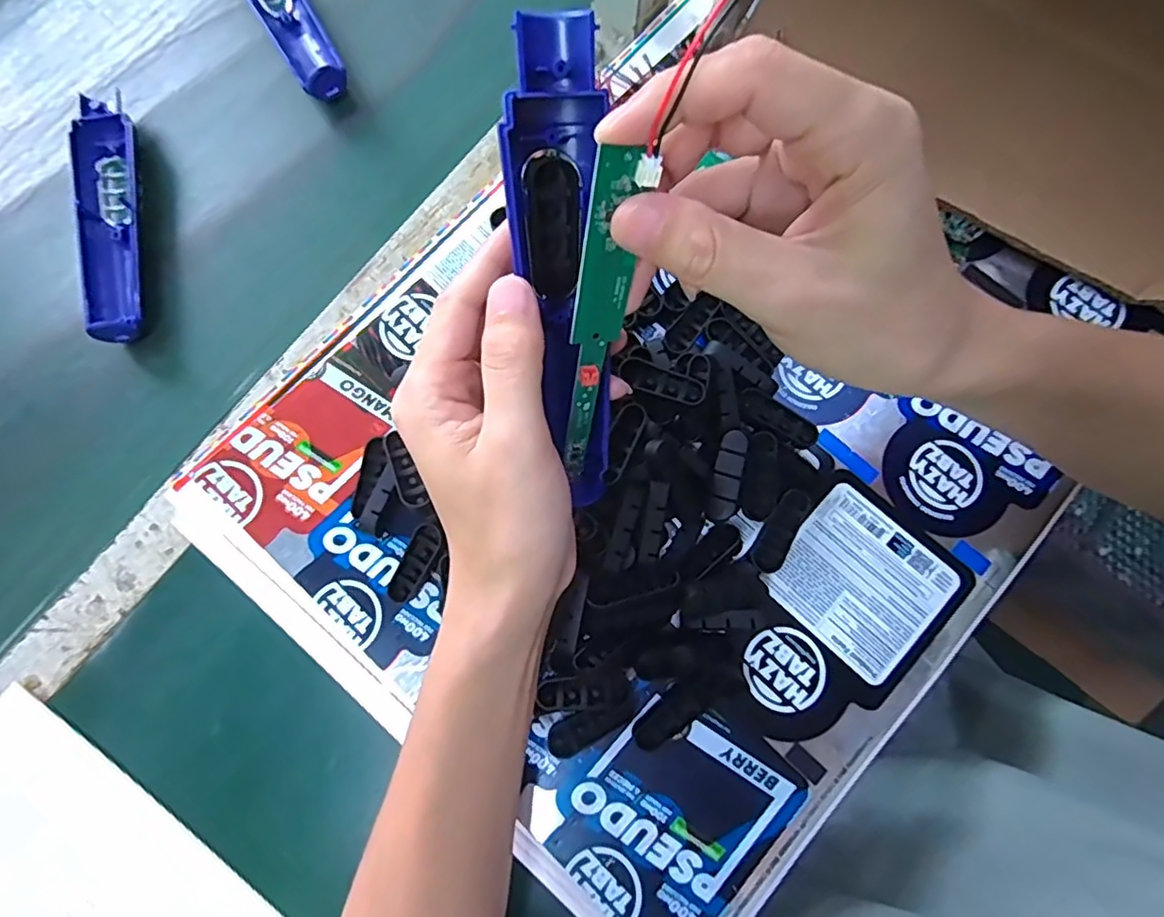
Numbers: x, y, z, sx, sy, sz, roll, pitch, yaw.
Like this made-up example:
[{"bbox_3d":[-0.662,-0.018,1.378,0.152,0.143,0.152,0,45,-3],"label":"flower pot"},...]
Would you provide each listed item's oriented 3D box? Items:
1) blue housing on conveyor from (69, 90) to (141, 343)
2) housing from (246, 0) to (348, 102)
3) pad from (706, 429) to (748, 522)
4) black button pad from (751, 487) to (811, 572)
[{"bbox_3d":[-0.302,-0.152,0.388,0.039,0.021,0.165,-9,77,-1],"label":"blue housing on conveyor"},{"bbox_3d":[-0.209,-0.316,0.424,0.039,0.021,0.159,-33,78,-6],"label":"housing"},{"bbox_3d":[0.079,0.010,0.327,0.013,0.010,0.051,10,103,3],"label":"pad"},{"bbox_3d":[0.108,0.039,0.330,0.017,0.005,0.047,26,95,7],"label":"black button pad"}]

